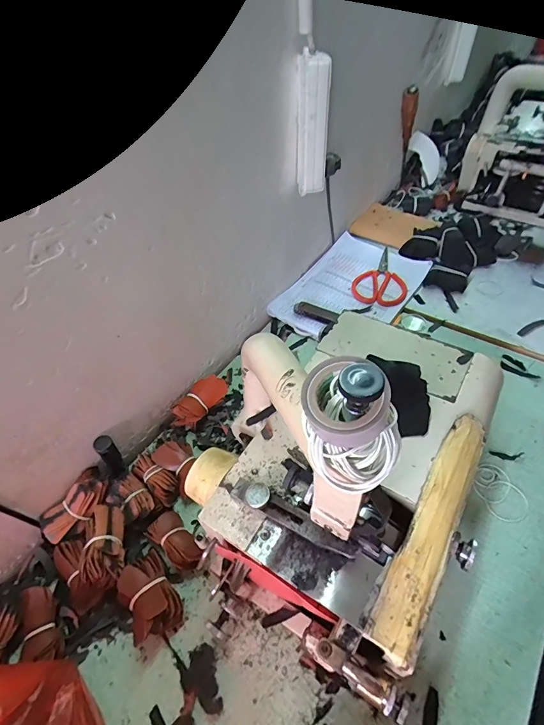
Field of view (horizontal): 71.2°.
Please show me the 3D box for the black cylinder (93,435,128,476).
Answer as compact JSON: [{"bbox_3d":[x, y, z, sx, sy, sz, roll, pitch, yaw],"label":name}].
[{"bbox_3d":[-0.228,0.132,0.540,0.025,0.084,0.026,-2,50,2],"label":"black cylinder"}]

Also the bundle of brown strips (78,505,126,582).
[{"bbox_3d":[-0.198,0.213,0.455,0.042,0.041,0.082,-7,50,-3],"label":"bundle of brown strips"}]

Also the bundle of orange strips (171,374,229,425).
[{"bbox_3d":[-0.115,0.062,0.602,0.097,0.030,0.044,-42,60,-10],"label":"bundle of orange strips"}]

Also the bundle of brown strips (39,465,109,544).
[{"bbox_3d":[-0.256,0.182,0.492,0.048,0.030,0.094,25,56,22],"label":"bundle of brown strips"}]

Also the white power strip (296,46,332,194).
[{"bbox_3d":[0.058,-0.337,0.545,0.039,0.170,0.035,-8,51,-3],"label":"white power strip"}]

